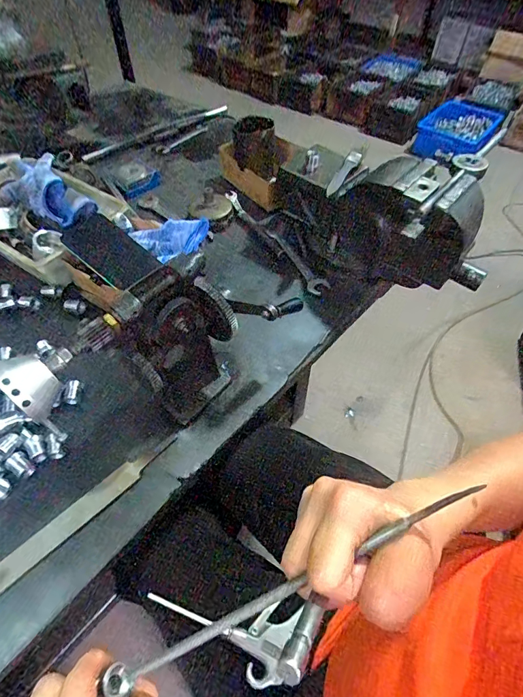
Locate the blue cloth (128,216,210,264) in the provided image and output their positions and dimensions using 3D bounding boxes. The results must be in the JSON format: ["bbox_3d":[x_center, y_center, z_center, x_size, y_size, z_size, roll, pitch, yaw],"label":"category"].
[{"bbox_3d":[-0.134,-0.158,0.572,0.122,0.028,0.058,-4,85,21],"label":"blue cloth"}]

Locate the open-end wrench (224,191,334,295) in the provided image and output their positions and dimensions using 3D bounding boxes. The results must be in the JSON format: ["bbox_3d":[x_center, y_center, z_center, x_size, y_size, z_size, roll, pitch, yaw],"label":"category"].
[{"bbox_3d":[0.023,-0.186,0.631,0.040,0.018,0.266,-25,57,-19],"label":"open-end wrench"}]

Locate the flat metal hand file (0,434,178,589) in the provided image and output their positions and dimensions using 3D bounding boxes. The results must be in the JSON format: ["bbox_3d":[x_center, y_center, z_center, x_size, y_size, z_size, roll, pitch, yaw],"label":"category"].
[{"bbox_3d":[-0.206,0.182,0.358,0.294,0.011,0.022,-37,62,-26],"label":"flat metal hand file"}]

